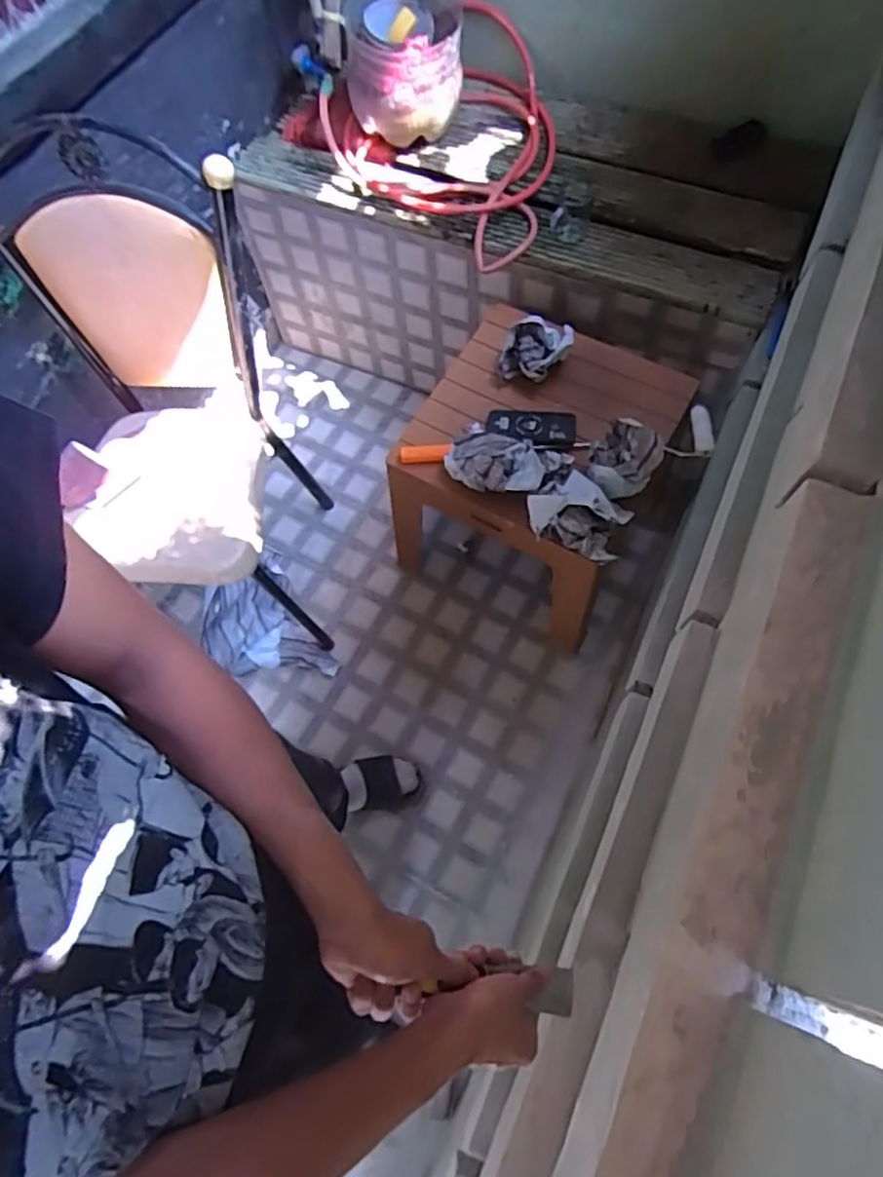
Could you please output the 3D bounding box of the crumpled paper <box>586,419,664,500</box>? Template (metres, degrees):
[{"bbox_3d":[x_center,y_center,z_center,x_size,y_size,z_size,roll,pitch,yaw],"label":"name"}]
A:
[{"bbox_3d":[0.314,-0.218,1.139,0.114,0.102,0.113,17,68,10],"label":"crumpled paper"}]

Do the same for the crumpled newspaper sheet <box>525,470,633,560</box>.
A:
[{"bbox_3d":[0.236,-0.129,1.125,0.164,0.091,0.121,35,72,17],"label":"crumpled newspaper sheet"}]

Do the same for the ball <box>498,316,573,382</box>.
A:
[{"bbox_3d":[0.185,-0.469,1.299,0.134,0.083,0.099,11,67,8],"label":"ball"}]

